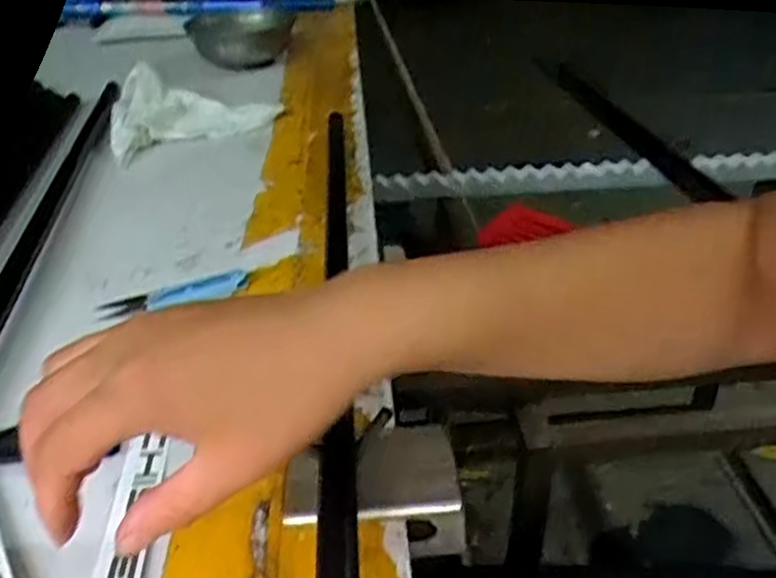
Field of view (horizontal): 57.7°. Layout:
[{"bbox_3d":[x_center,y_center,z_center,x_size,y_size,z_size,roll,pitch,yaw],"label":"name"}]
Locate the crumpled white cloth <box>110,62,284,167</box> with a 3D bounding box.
[{"bbox_3d":[-0.230,-0.205,0.775,0.174,0.049,0.150,-19,38,-27],"label":"crumpled white cloth"}]

